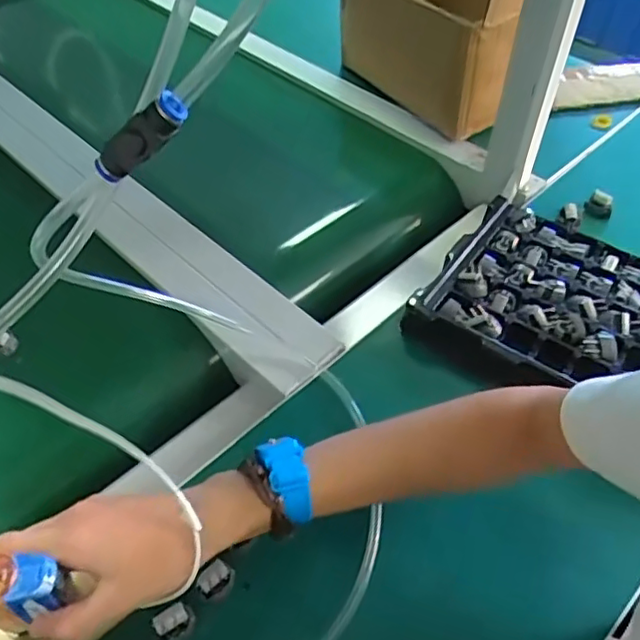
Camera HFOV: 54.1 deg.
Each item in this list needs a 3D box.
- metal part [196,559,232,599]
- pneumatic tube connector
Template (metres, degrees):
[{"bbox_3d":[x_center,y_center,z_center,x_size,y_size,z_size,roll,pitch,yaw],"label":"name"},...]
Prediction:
[{"bbox_3d":[-0.073,0.180,0.435,0.014,0.016,0.024,31,56,25],"label":"metal part"},{"bbox_3d":[-0.077,-0.076,0.264,0.049,0.015,0.012,-34,47,21],"label":"pneumatic tube connector"}]

